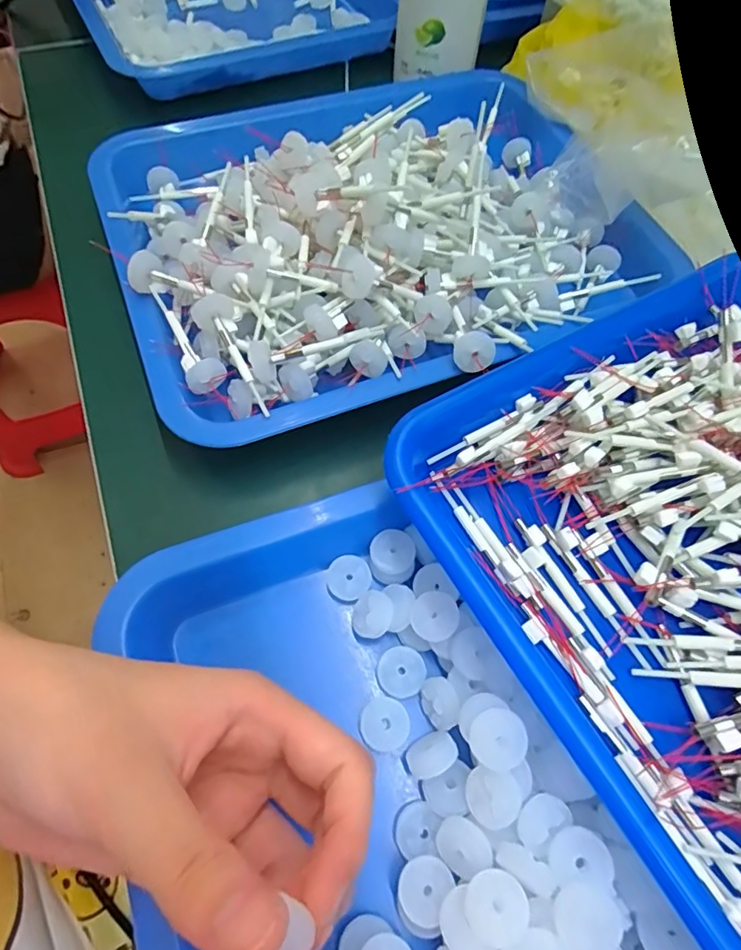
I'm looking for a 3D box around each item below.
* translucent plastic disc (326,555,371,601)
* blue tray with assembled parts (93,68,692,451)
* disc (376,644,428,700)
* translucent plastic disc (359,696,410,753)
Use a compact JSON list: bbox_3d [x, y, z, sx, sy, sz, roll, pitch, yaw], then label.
[{"bbox_3d":[-0.010,0.049,0.258,0.020,0.006,0.020,1,63,-2],"label":"translucent plastic disc"},{"bbox_3d":[0.005,-0.167,0.334,0.324,0.057,0.260,-22,66,-13],"label":"blue tray with assembled parts"},{"bbox_3d":[0.014,0.087,0.239,0.020,0.005,0.020,1,63,-2],"label":"disc"},{"bbox_3d":[0.006,0.106,0.230,0.020,0.005,0.020,1,63,-2],"label":"translucent plastic disc"}]

